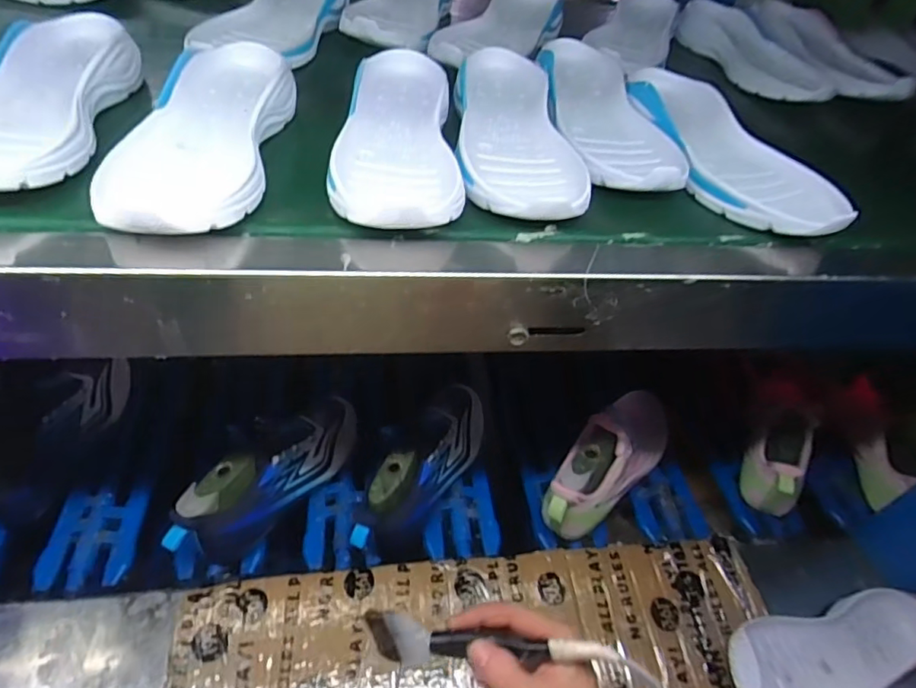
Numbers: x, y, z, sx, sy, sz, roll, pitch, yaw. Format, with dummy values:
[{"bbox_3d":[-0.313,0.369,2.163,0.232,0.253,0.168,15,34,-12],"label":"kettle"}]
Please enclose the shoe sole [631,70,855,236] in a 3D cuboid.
[{"bbox_3d":[0.238,-0.180,0.506,0.096,0.045,0.262,-13,53,-20],"label":"shoe sole"}]

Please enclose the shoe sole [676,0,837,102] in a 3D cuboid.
[{"bbox_3d":[0.377,-0.380,0.718,0.077,0.046,0.255,-5,51,-13],"label":"shoe sole"}]

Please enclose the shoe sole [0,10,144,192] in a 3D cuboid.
[{"bbox_3d":[-0.320,-0.177,0.414,0.102,0.042,0.256,1,49,-8],"label":"shoe sole"}]

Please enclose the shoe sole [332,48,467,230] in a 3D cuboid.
[{"bbox_3d":[-0.049,-0.170,0.440,0.094,0.036,0.232,1,49,-8],"label":"shoe sole"}]

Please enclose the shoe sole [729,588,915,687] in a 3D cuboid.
[{"bbox_3d":[0.391,0.324,0.573,0.249,0.049,0.097,-5,51,-14],"label":"shoe sole"}]

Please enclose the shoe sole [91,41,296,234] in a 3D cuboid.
[{"bbox_3d":[-0.190,-0.153,0.413,0.099,0.048,0.245,3,49,-6],"label":"shoe sole"}]

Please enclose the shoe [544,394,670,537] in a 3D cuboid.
[{"bbox_3d":[0.200,0.131,0.695,0.088,0.080,0.264,39,55,23],"label":"shoe"}]

